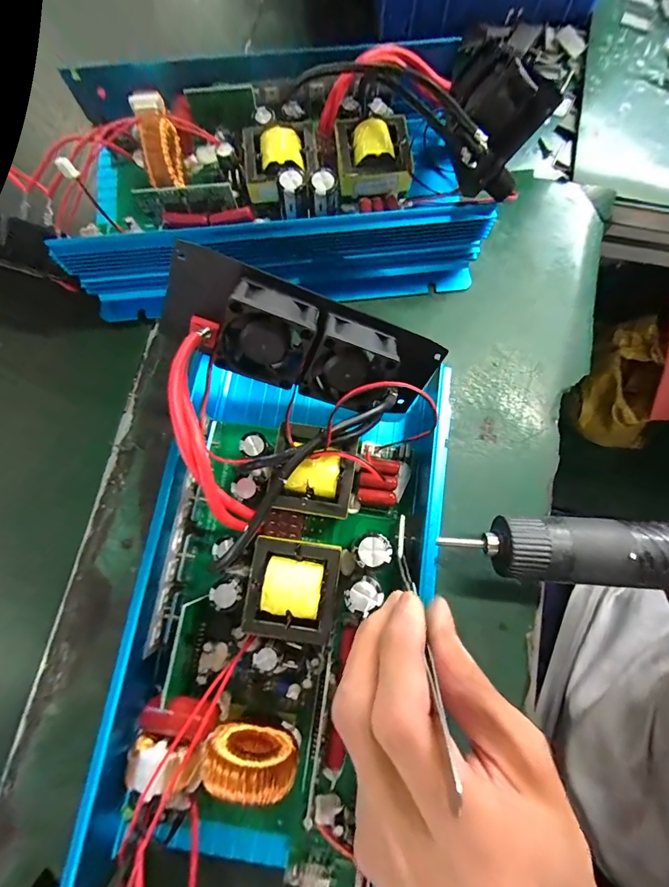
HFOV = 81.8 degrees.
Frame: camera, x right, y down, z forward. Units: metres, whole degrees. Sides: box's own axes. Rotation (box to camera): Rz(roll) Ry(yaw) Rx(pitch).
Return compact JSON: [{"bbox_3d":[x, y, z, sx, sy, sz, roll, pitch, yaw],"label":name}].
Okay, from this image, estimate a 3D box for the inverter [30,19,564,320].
[{"bbox_3d":[-0.038,-0.183,0.249,0.295,0.089,0.154,-7,76,-1],"label":"inverter"}]

